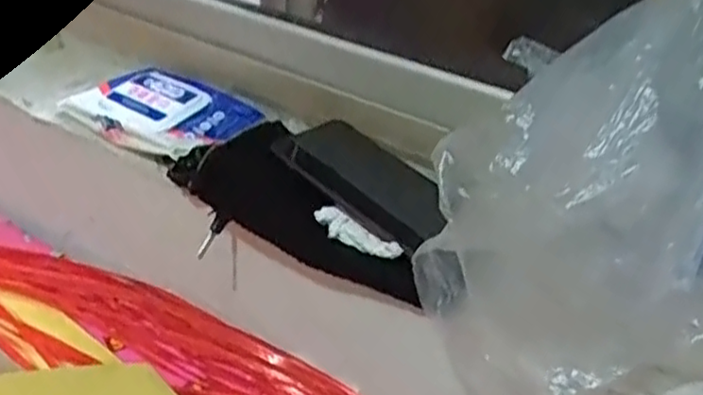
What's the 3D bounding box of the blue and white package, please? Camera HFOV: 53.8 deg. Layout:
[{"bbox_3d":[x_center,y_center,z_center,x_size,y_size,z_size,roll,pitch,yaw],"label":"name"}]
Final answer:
[{"bbox_3d":[-0.171,-0.080,0.599,0.165,0.027,0.102,24,37,26],"label":"blue and white package"}]

